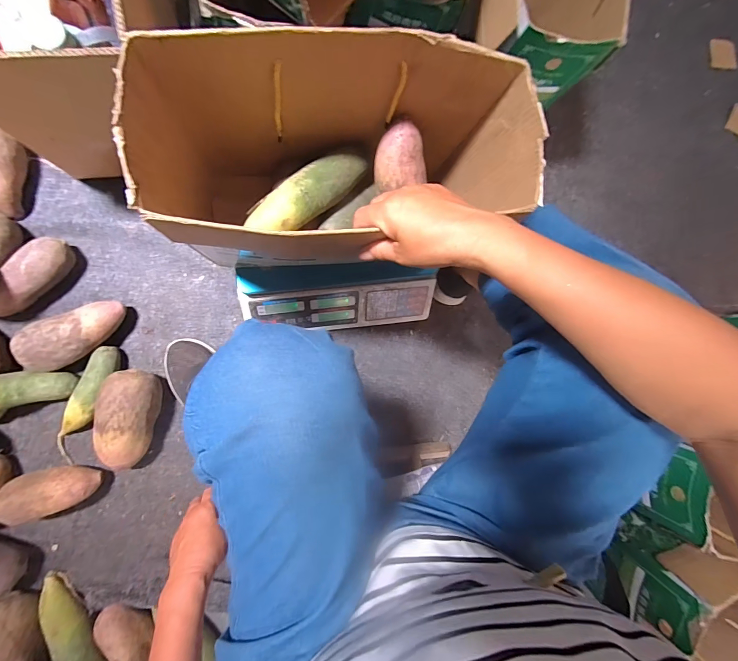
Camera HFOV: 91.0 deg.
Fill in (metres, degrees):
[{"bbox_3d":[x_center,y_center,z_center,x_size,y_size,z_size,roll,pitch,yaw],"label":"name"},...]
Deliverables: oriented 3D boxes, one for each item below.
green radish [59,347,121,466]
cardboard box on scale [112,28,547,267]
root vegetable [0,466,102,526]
[{"bbox_3d":[-0.463,0.123,0.594,0.045,0.045,0.205,25,86,-9],"label":"green radish"},{"bbox_3d":[-0.036,-0.180,0.430,0.362,0.239,0.170,-7,91,-10],"label":"cardboard box on scale"},{"bbox_3d":[-0.500,0.250,0.576,0.125,0.064,0.069,-19,93,-9],"label":"root vegetable"}]

